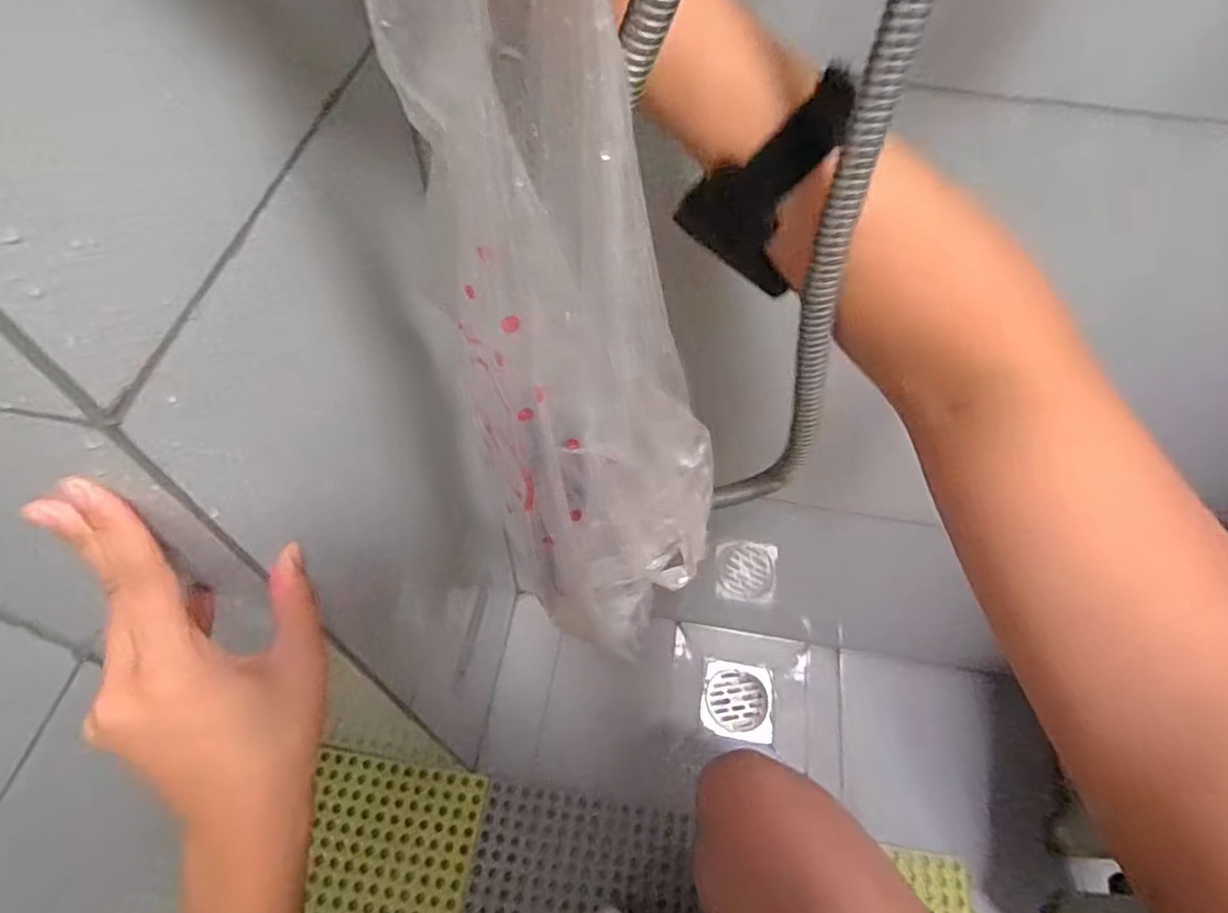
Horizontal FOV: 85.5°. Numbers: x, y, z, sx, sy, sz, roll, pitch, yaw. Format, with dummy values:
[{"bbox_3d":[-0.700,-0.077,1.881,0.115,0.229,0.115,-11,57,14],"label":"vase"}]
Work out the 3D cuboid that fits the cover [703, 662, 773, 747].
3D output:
[{"bbox_3d":[0.175,0.344,0.934,0.094,0.010,0.101,8,56,3],"label":"cover"}]

